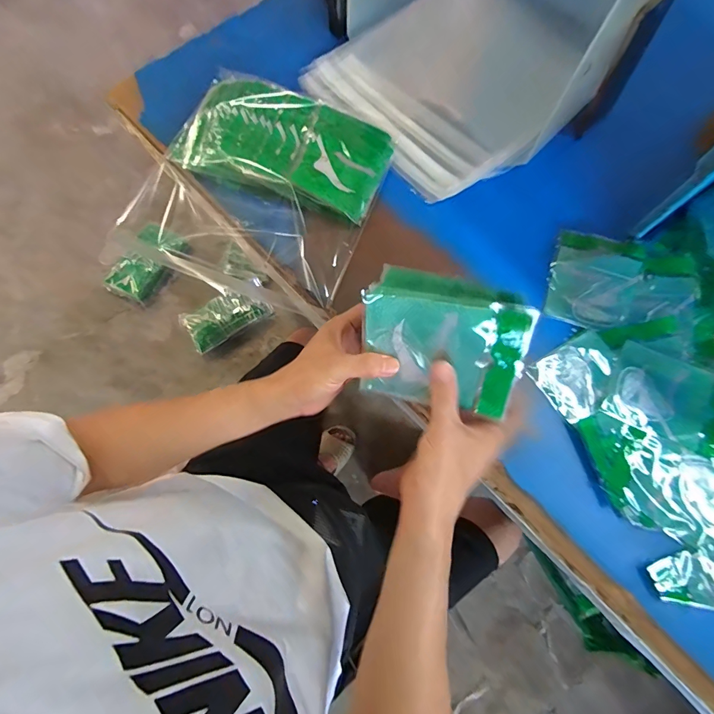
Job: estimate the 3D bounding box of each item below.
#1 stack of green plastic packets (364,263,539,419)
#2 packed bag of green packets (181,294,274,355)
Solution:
[{"bbox_3d":[0.074,-0.009,0.340,0.138,0.121,0.011,14,28,11],"label":"stack of green plastic packets"},{"bbox_3d":[-0.427,-0.136,1.271,0.272,0.071,0.156,-31,75,-10],"label":"packed bag of green packets"}]

